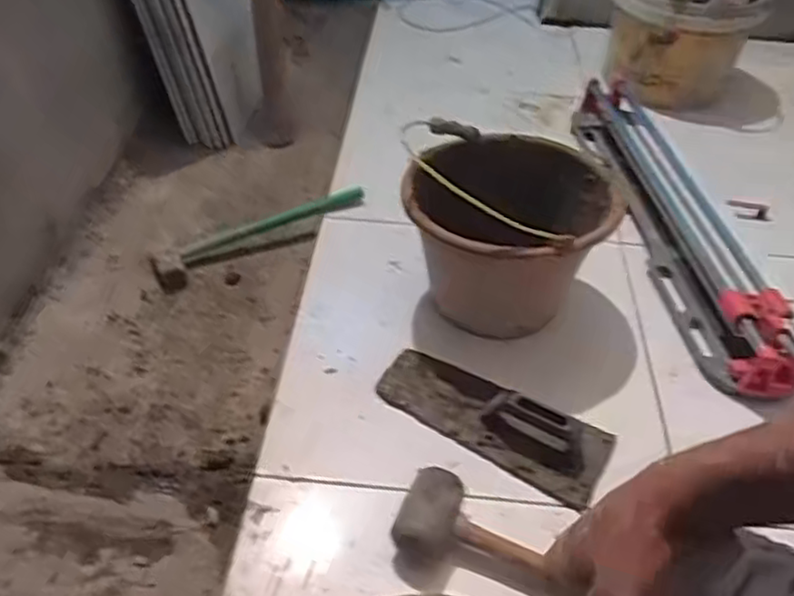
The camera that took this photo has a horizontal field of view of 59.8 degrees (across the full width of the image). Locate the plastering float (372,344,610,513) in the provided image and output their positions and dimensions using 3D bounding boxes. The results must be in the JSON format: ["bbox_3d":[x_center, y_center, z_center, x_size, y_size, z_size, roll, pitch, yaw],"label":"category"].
[{"bbox_3d":[0.115,0.133,0.852,0.294,0.055,0.117,24,47,20],"label":"plastering float"}]

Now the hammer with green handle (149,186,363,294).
[{"bbox_3d":[-0.219,-0.108,1.145,0.370,0.044,0.070,-22,49,-24],"label":"hammer with green handle"}]

